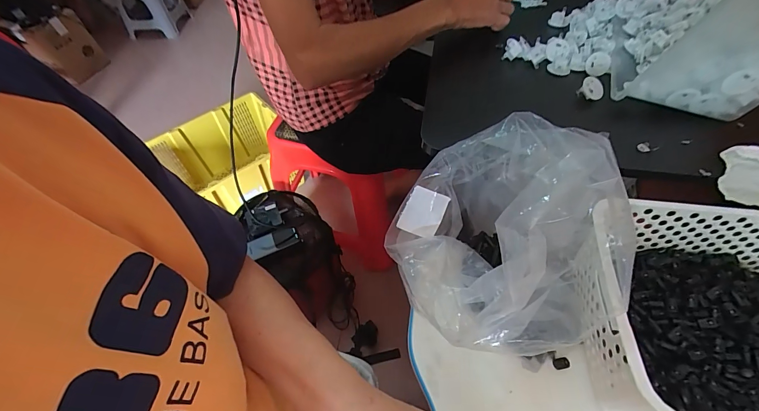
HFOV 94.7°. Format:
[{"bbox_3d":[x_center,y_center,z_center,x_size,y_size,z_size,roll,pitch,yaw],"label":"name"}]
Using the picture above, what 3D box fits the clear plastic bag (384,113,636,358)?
[{"bbox_3d":[0.109,0.034,0.362,0.173,0.207,0.216,-12,54,-7],"label":"clear plastic bag"}]

